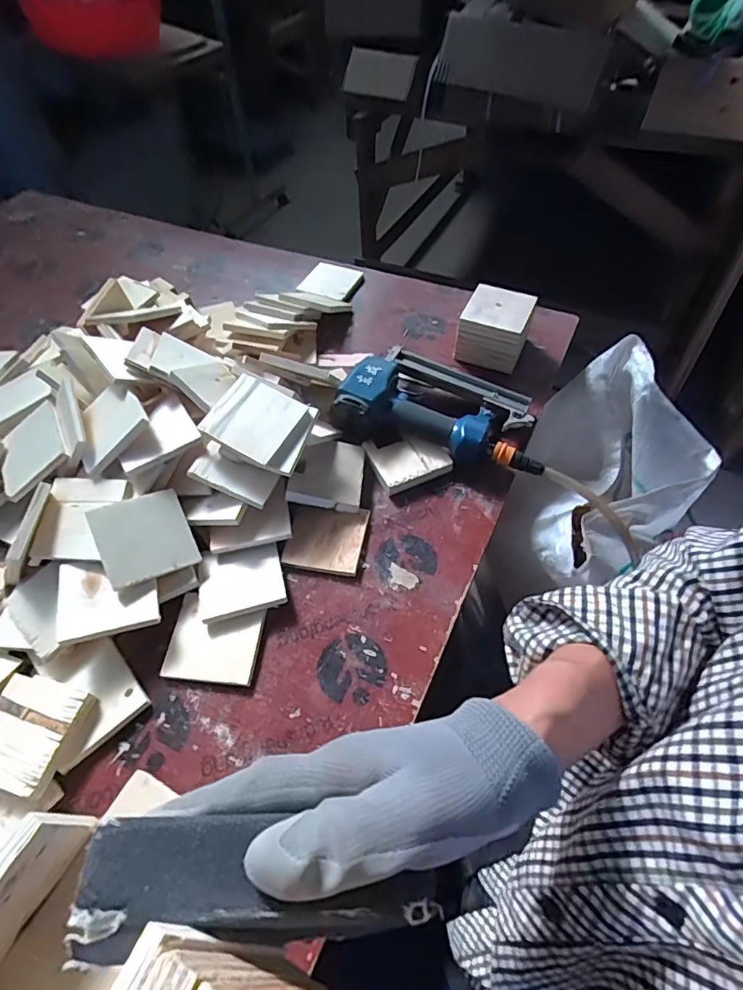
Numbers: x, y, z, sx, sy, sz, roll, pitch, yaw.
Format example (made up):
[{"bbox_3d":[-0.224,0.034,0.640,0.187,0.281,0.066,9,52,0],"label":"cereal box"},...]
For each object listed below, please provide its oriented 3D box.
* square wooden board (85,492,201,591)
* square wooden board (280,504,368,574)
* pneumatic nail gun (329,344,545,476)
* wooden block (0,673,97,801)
[{"bbox_3d":[-0.237,0.045,0.536,0.089,0.013,0.086,-19,84,-33],"label":"square wooden board"},{"bbox_3d":[-0.051,0.048,0.588,0.085,0.008,0.081,10,61,6],"label":"square wooden board"},{"bbox_3d":[0.093,-0.122,0.668,0.255,0.075,0.141,12,57,10],"label":"pneumatic nail gun"},{"bbox_3d":[-0.315,0.217,0.466,0.087,0.012,0.089,12,54,9],"label":"wooden block"}]

